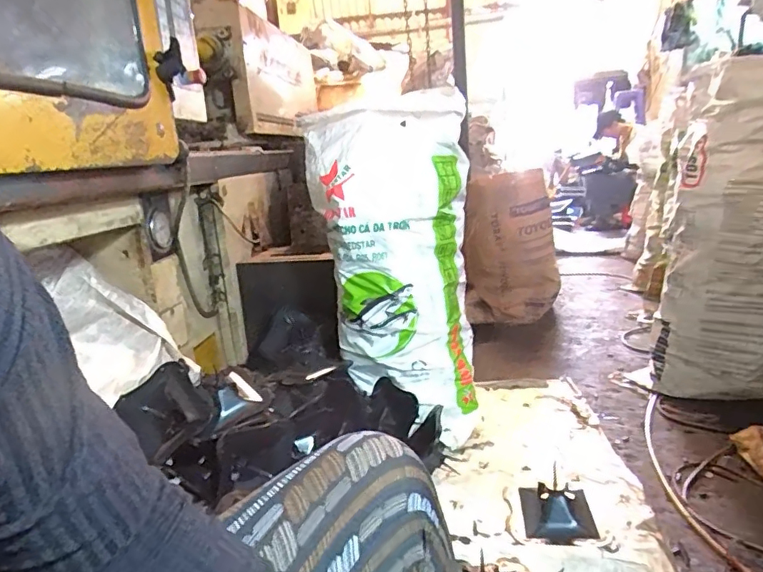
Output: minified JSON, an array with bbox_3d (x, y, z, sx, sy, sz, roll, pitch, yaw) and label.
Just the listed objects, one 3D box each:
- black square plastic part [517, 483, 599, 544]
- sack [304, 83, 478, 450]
[{"bbox_3d":[0.347,0.436,1.026,0.134,0.050,0.157,-3,14,9],"label":"black square plastic part"},{"bbox_3d":[0.036,-0.028,1.381,0.398,0.901,0.230,-6,9,-4],"label":"sack"}]

